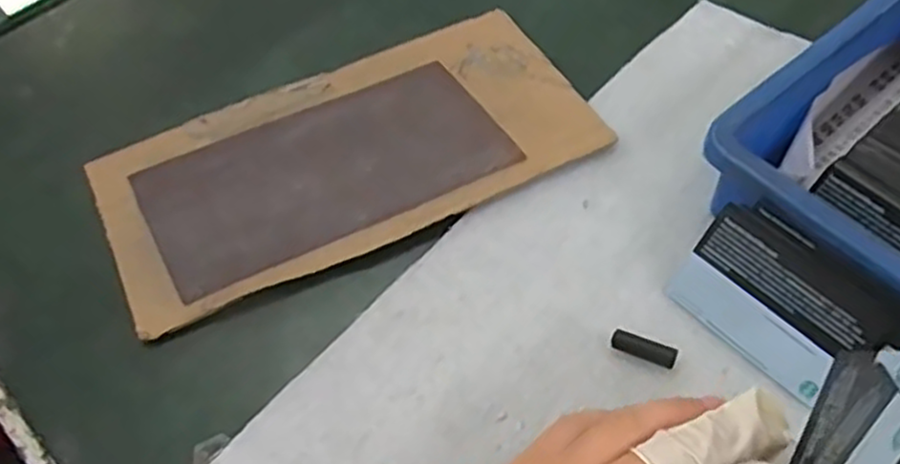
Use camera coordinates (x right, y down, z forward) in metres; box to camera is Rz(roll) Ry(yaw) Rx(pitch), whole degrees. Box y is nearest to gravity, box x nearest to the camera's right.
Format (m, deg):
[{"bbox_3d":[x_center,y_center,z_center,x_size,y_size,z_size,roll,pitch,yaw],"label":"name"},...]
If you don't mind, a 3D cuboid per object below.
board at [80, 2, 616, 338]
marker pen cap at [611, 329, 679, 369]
[{"bbox_3d":[-0.058,-0.049,0.422,0.277,0.011,0.133,-25,60,-12],"label":"board"},{"bbox_3d":[0.093,0.057,0.348,0.030,0.009,0.009,20,61,15],"label":"marker pen cap"}]

